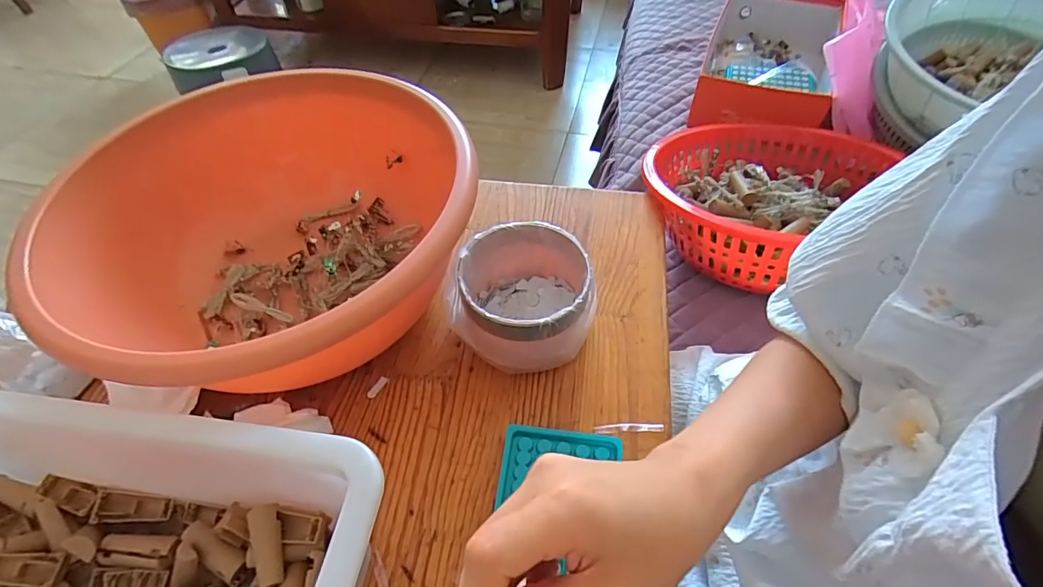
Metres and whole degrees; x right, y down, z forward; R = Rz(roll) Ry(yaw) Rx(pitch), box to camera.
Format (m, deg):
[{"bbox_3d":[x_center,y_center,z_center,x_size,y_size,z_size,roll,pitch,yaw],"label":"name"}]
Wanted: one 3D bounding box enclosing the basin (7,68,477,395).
[{"bbox_3d":[-0.209,-0.043,0.462,0.313,0.152,0.344,4,51,5],"label":"basin"}]

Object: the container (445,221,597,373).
[{"bbox_3d":[-0.002,0.009,0.454,0.122,0.088,0.114,-1,51,1],"label":"container"}]

